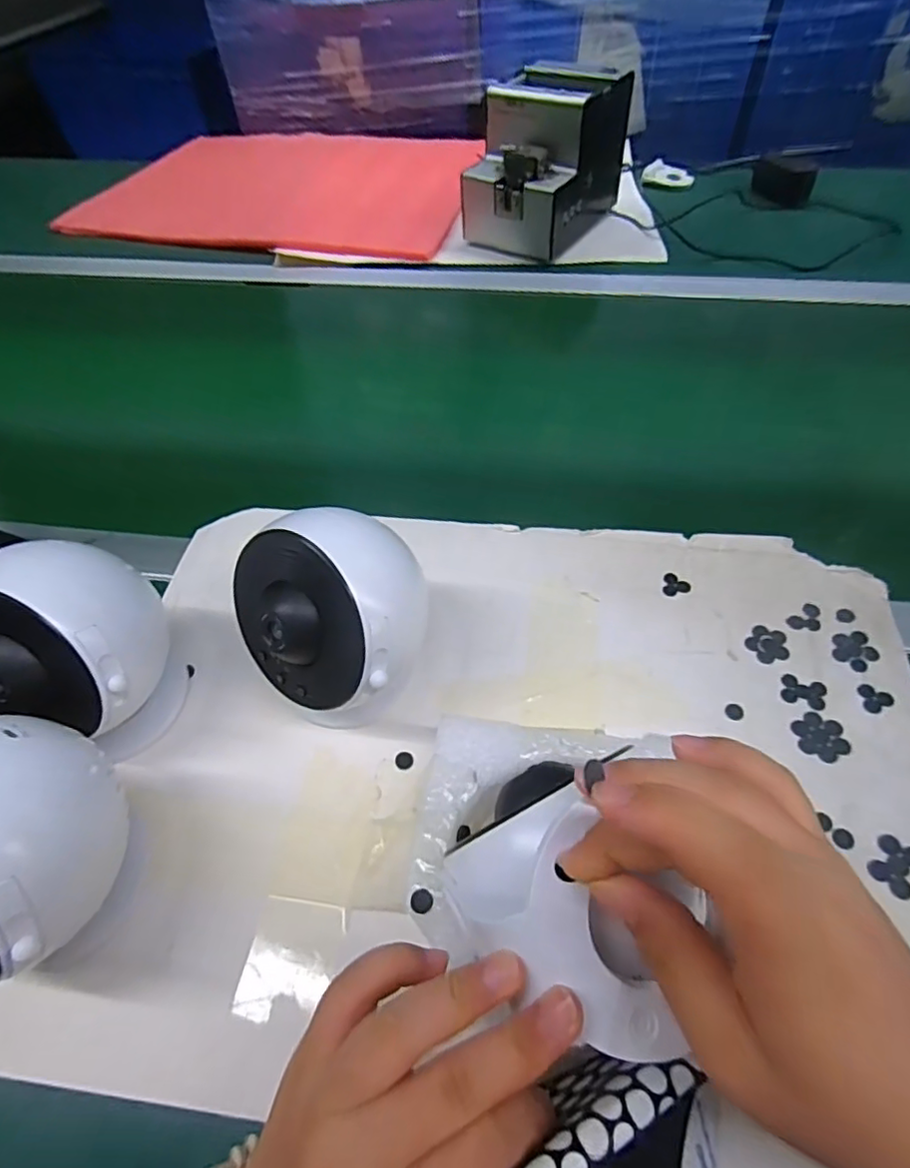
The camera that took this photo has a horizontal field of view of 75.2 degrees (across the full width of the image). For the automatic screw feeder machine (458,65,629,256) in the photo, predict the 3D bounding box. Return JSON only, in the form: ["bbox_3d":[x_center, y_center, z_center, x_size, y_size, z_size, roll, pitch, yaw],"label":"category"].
[{"bbox_3d":[0.111,-0.510,0.716,0.125,0.147,0.186,29,59,22],"label":"automatic screw feeder machine"}]

